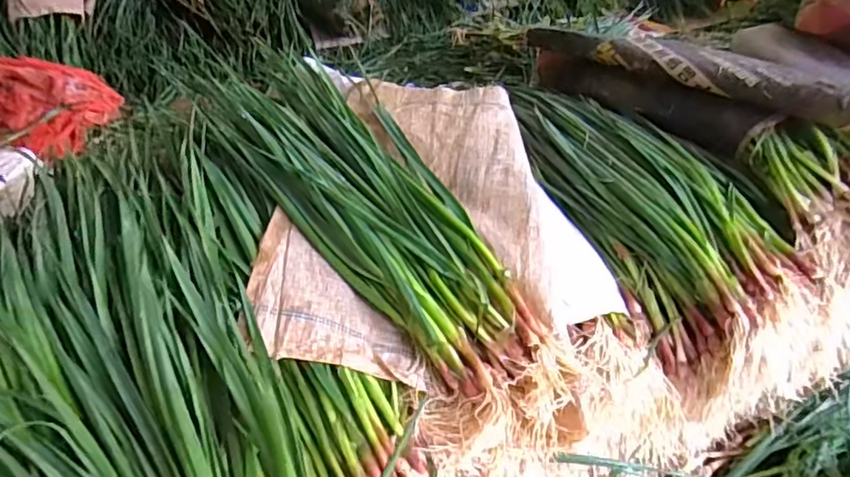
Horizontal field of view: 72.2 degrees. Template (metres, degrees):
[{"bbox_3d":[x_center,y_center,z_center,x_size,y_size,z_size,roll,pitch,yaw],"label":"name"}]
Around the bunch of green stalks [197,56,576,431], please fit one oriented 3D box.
[{"bbox_3d":[-0.054,-0.039,0.703,0.214,0.123,0.616,-27,49,-34],"label":"bunch of green stalks"}]

